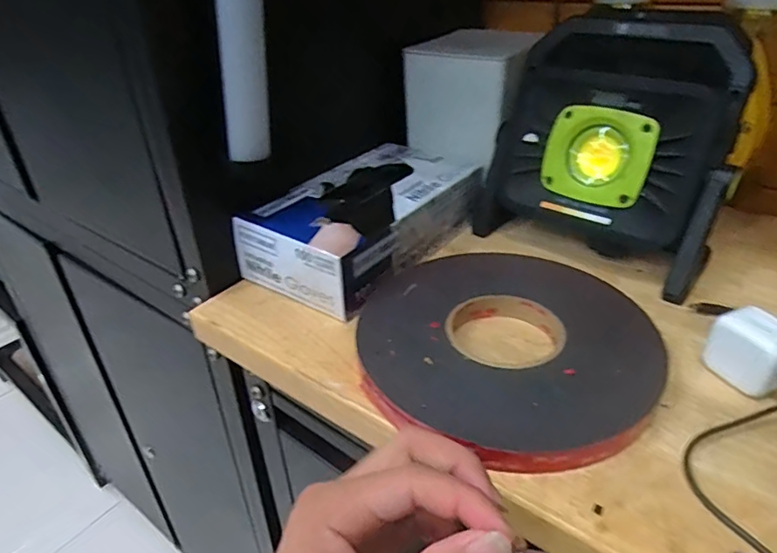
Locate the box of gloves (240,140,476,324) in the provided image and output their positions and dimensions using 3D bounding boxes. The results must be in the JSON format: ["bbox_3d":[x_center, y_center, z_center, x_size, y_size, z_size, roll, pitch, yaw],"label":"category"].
[{"bbox_3d":[-0.019,-0.060,0.487,0.122,0.056,0.210,19,39,30],"label":"box of gloves"}]

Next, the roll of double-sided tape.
[{"bbox_3d":[0.085,0.045,0.377,0.201,0.023,0.207,-2,33,1],"label":"roll of double-sided tape"}]

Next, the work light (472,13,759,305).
[{"bbox_3d":[0.181,-0.116,0.443,0.200,0.178,0.091,24,41,35],"label":"work light"}]

